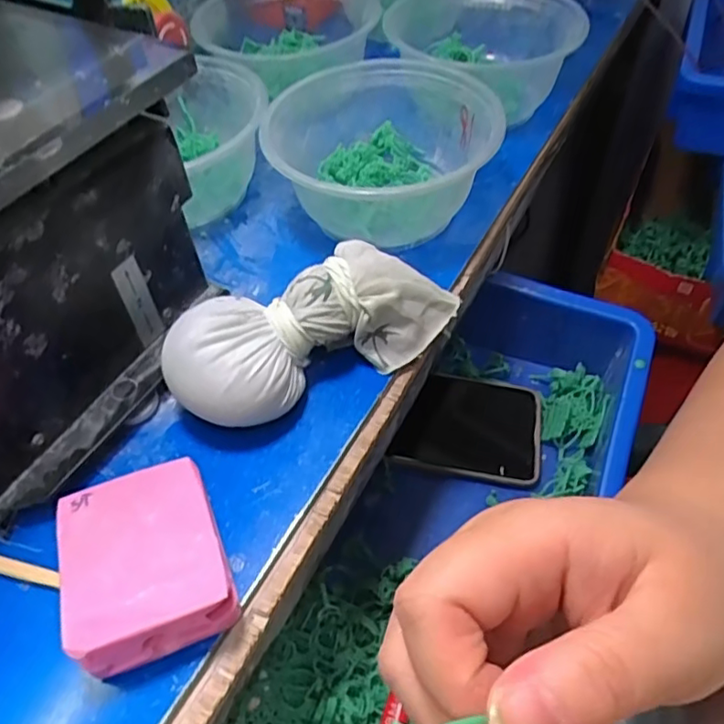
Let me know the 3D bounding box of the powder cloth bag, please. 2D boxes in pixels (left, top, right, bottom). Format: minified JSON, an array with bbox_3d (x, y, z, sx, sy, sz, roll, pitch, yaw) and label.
[{"bbox_3d":[-0.019,-0.013,0.296,0.146,0.050,0.054,-28,55,-18],"label":"powder cloth bag"}]

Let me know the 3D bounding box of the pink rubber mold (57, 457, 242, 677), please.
[{"bbox_3d":[-0.084,0.079,0.241,0.058,0.030,0.074,-20,53,-13],"label":"pink rubber mold"}]

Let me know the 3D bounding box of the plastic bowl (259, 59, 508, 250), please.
[{"bbox_3d":[0.012,-0.119,0.367,0.125,0.065,0.128,-2,51,2],"label":"plastic bowl"}]

